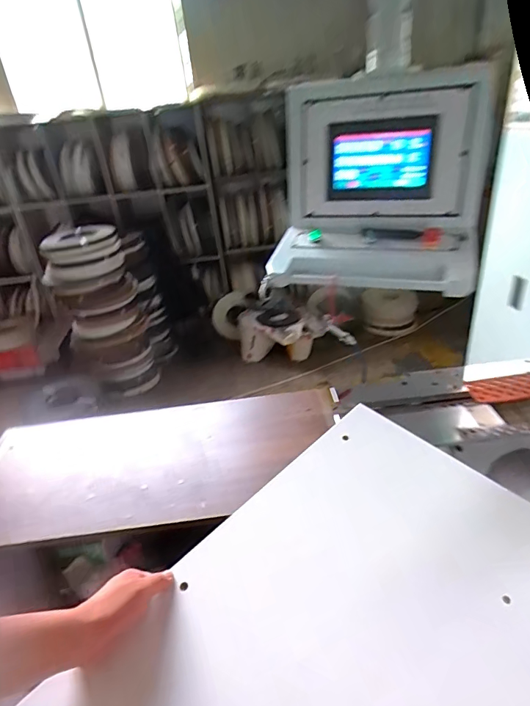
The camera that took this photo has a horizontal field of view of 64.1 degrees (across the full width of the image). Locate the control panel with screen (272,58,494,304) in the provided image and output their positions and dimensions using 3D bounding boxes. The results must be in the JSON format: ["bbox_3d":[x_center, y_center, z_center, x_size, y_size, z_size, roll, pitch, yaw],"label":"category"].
[{"bbox_3d":[0.260,-0.412,1.015,0.493,0.419,0.352,5,32,20],"label":"control panel with screen"}]

